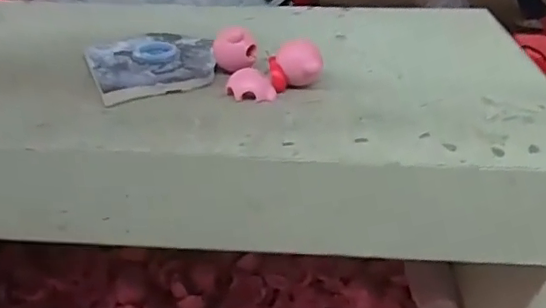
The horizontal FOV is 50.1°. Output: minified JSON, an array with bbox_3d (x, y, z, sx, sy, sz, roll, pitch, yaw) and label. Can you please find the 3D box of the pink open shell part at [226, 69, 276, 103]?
[{"bbox_3d":[-0.013,-0.042,0.355,0.029,0.012,0.020,1,29,0],"label":"pink open shell part"}]

